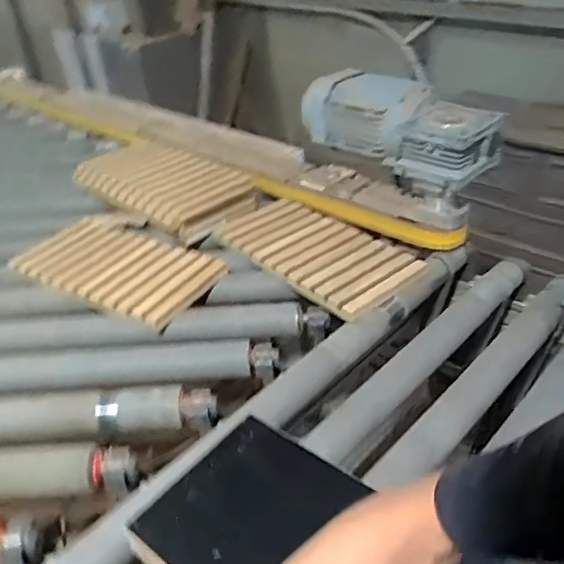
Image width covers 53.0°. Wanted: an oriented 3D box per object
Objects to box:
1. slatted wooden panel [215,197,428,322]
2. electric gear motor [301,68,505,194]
[{"bbox_3d":[0.052,-0.064,0.997,0.183,0.029,0.364,-31,40,-26],"label":"slatted wooden panel"},{"bbox_3d":[0.194,-0.262,0.961,0.132,0.127,0.313,-29,42,-31],"label":"electric gear motor"}]

